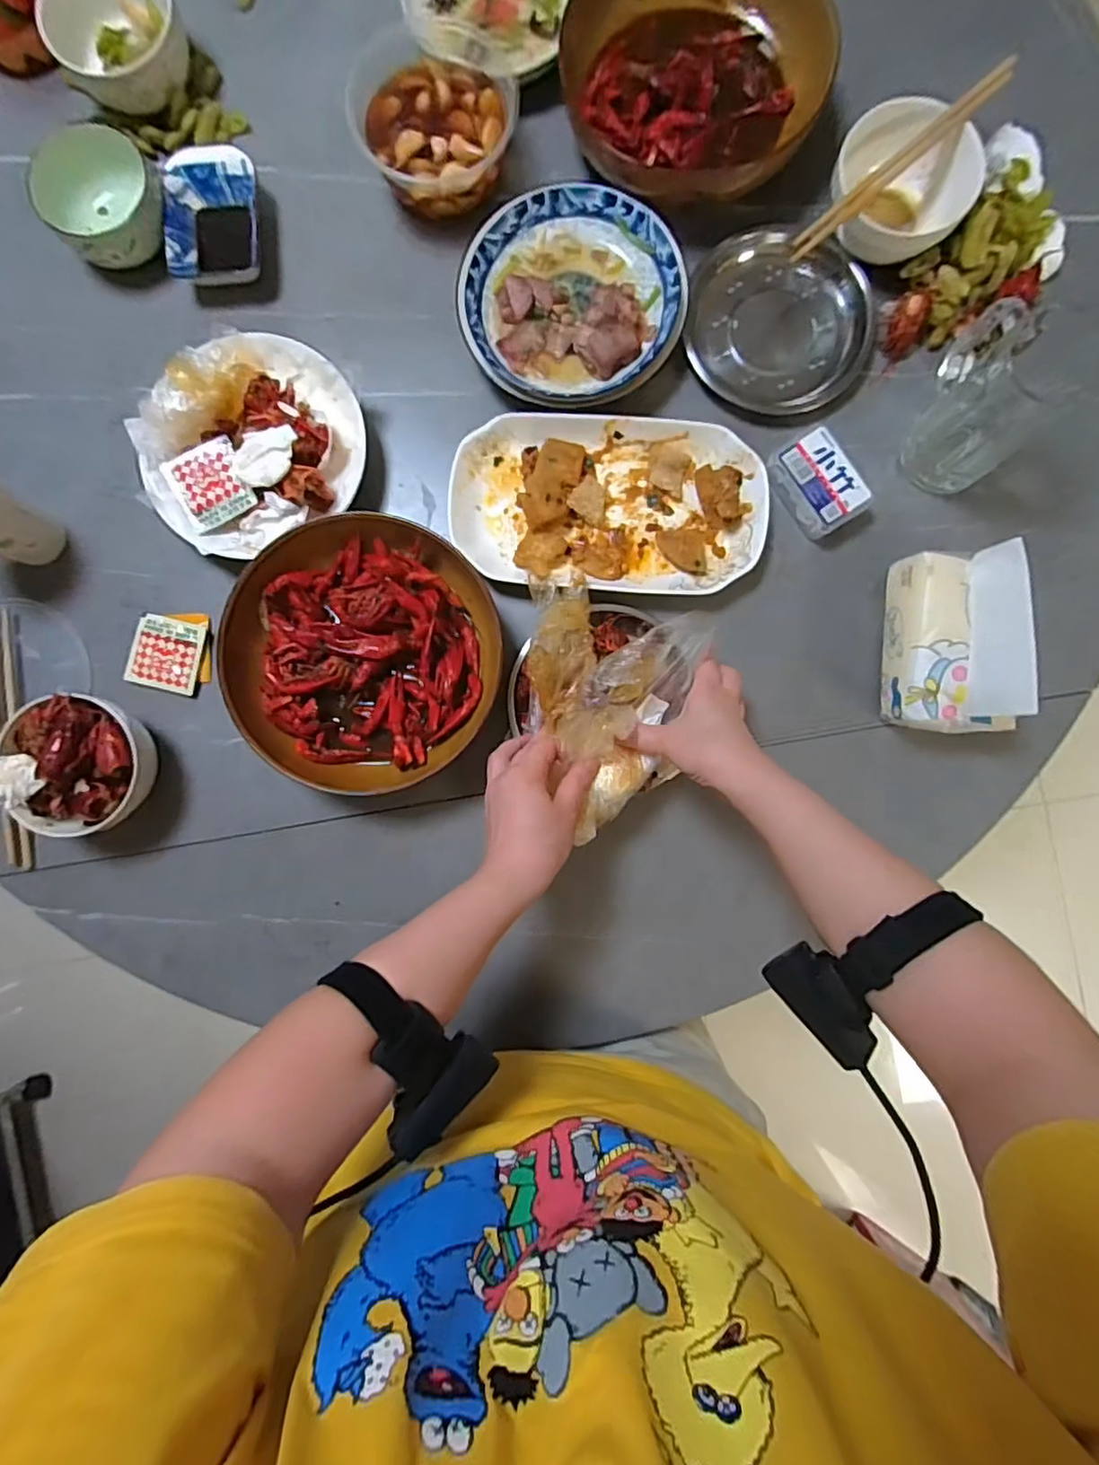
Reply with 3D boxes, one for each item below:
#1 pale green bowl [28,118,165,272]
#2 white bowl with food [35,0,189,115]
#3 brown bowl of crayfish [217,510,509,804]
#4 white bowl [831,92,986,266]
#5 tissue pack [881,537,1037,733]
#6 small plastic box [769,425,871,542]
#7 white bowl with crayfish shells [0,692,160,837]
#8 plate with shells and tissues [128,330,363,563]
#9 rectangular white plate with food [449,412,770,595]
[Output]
[{"bbox_3d":[-0.397,-0.474,0.542,0.103,0.053,0.106,-37,88,-1],"label":"pale green bowl"},{"bbox_3d":[-0.386,-0.620,0.541,0.114,0.073,0.104,0,88,0],"label":"white bowl with food"},{"bbox_3d":[-0.156,-0.065,0.521,0.217,0.068,0.227,0,88,0],"label":"brown bowl of crayfish"},{"bbox_3d":[0.300,-0.468,0.521,0.113,0.075,0.105,0,88,0],"label":"white bowl"},{"bbox_3d":[0.329,-0.074,0.494,0.078,0.081,0.144,-2,88,0],"label":"tissue pack"},{"bbox_3d":[0.236,-0.218,0.523,0.053,0.027,0.083,-33,88,-1],"label":"small plastic box"},{"bbox_3d":[-0.399,0.028,0.511,0.109,0.081,0.113,0,88,0],"label":"white bowl with crayfish shells"},{"bbox_3d":[-0.265,-0.256,0.527,0.198,0.070,0.185,-28,88,-1],"label":"plate with shells and tissues"},{"bbox_3d":[0.051,-0.201,0.537,0.274,0.046,0.151,4,88,0],"label":"rectangular white plate with food"}]

